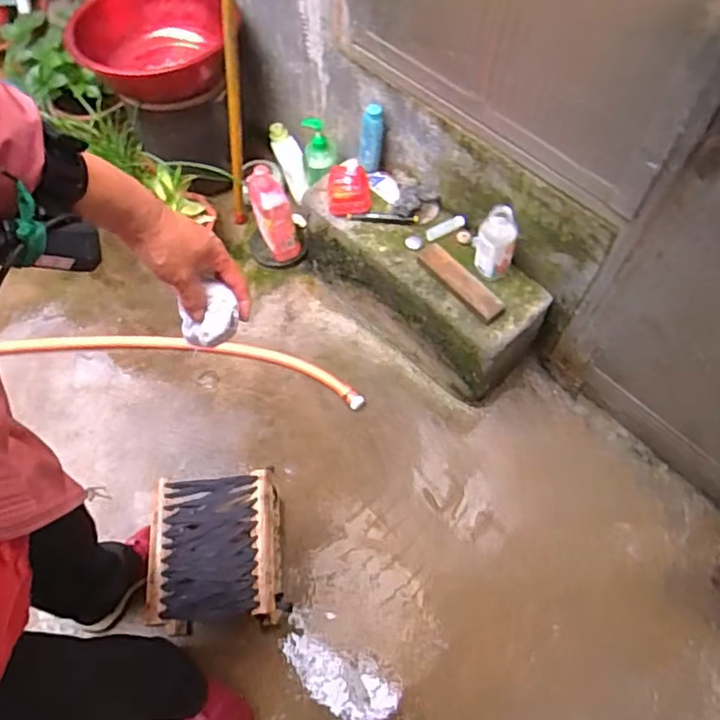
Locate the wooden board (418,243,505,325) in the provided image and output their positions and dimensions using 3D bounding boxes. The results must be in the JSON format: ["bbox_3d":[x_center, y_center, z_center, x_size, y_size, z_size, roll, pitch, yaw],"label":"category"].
[{"bbox_3d":[0.217,-0.170,1.305,0.057,0.032,0.229,-34,67,-17],"label":"wooden board"}]

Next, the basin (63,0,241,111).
[{"bbox_3d":[-0.545,-0.826,1.577,0.435,0.158,0.435,0,62,0],"label":"basin"}]

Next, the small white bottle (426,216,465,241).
[{"bbox_3d":[0.198,-0.302,1.389,0.097,0.028,0.024,-23,64,-12],"label":"small white bottle"}]

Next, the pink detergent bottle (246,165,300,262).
[{"bbox_3d":[-0.229,-0.368,1.591,0.093,0.267,0.112,-20,64,-11],"label":"pink detergent bottle"}]

